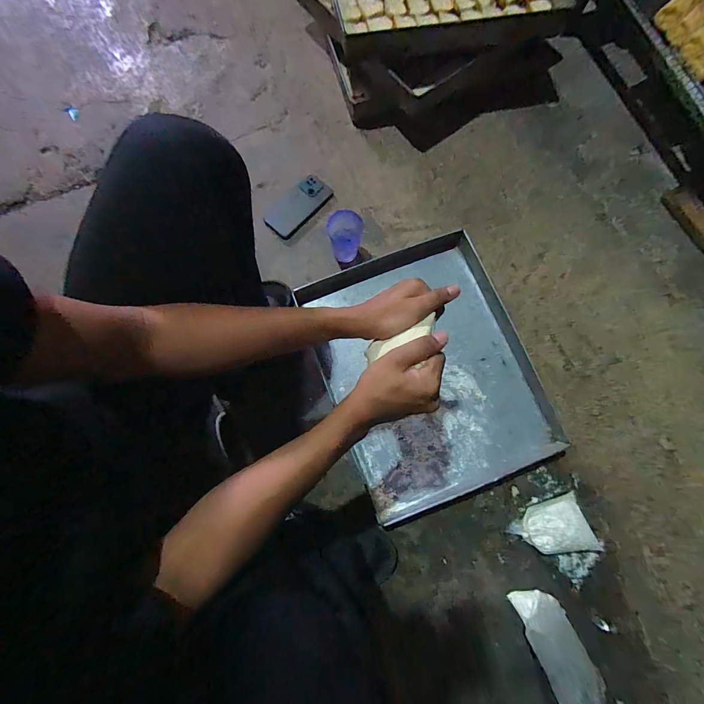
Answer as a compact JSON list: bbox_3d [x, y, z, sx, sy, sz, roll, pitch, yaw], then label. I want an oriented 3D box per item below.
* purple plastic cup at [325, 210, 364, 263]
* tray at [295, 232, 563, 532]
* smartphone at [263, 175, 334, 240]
[{"bbox_3d":[-0.015,-0.249,0.752,0.077,0.098,0.073,-3,78,-1],"label":"purple plastic cup"},{"bbox_3d":[0.163,0.035,0.732,0.425,0.040,0.525,-21,79,-4],"label":"tray"},{"bbox_3d":[-0.128,-0.346,0.817,0.082,0.018,0.170,42,81,8],"label":"smartphone"}]

